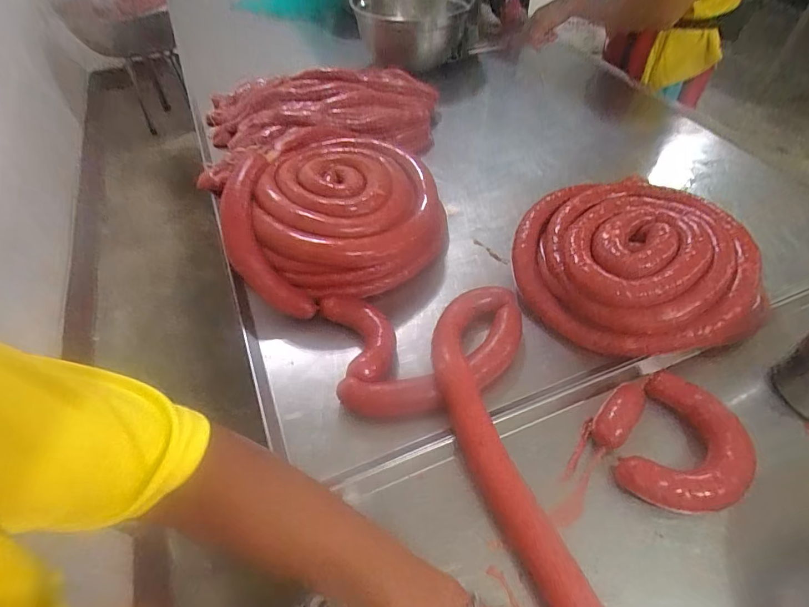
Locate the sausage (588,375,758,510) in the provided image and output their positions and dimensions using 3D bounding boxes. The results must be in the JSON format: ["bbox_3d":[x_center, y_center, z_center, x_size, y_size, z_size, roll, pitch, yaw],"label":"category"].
[{"bbox_3d":[0.294,0.153,0.484,0.141,0.041,0.143,-1,49,1],"label":"sausage"}]

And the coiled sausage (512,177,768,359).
[{"bbox_3d":[0.318,-0.060,0.624,0.278,0.113,0.282,-1,49,1],"label":"coiled sausage"}]

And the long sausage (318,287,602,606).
[{"bbox_3d":[0.085,0.220,0.415,0.238,0.050,0.646,-10,50,-7],"label":"long sausage"}]

